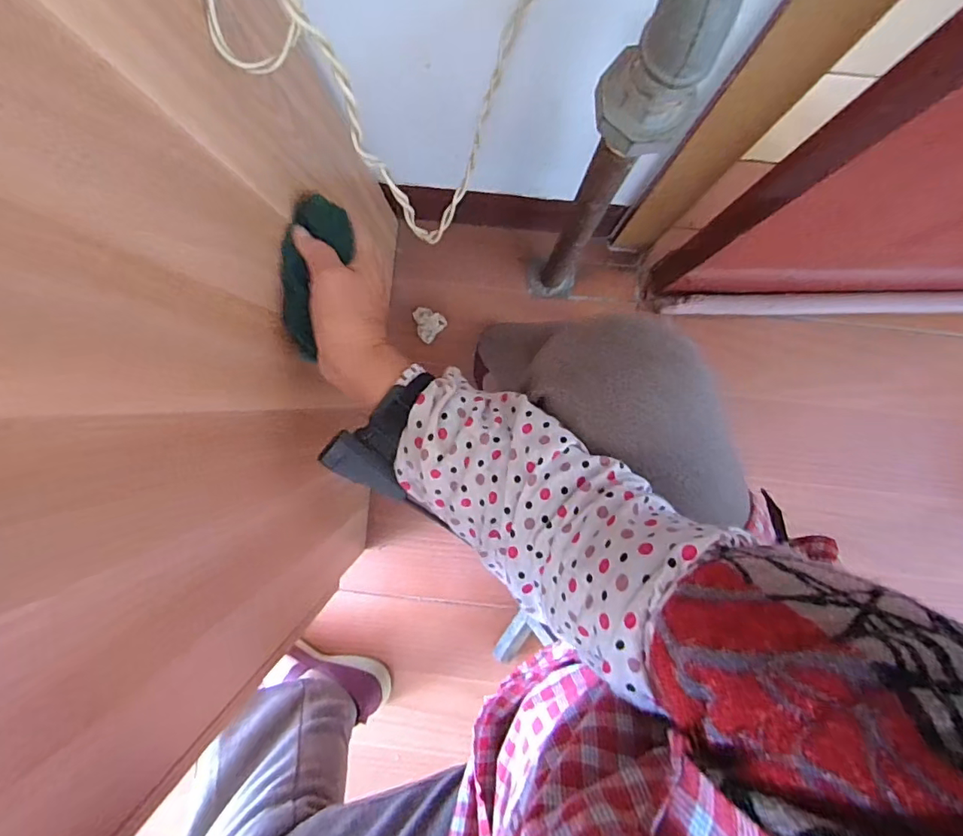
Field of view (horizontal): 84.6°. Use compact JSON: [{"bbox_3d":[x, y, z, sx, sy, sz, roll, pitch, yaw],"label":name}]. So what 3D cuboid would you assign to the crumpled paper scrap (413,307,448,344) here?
[{"bbox_3d":[-0.077,-0.139,0.779,0.046,0.031,0.048,-29,122,18],"label":"crumpled paper scrap"}]

